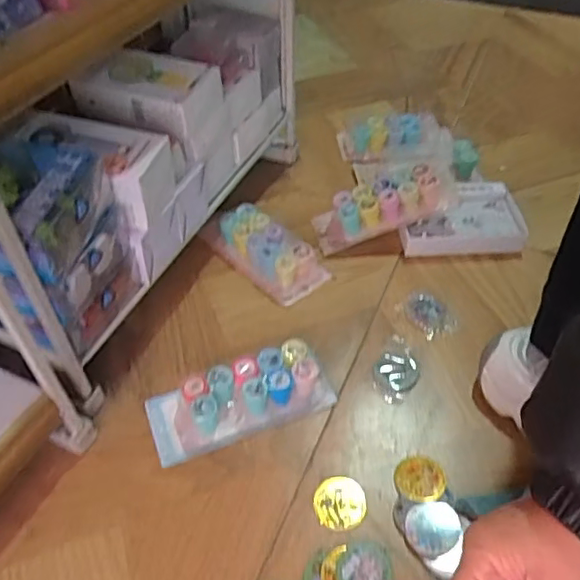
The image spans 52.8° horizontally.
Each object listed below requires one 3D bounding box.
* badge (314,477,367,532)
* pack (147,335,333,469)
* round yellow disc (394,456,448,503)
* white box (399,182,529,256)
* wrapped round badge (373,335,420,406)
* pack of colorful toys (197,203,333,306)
[{"bbox_3d":[0.045,0.188,0.519,0.046,0.004,0.048,0,48,0],"label":"badge"},{"bbox_3d":[-0.049,0.102,0.579,0.182,0.040,0.076,-16,50,-14],"label":"pack"},{"bbox_3d":[0.120,0.173,0.536,0.048,0.004,0.044,0,48,0],"label":"round yellow disc"},{"bbox_3d":[0.221,-0.091,0.767,0.157,0.036,0.110,-3,48,-2],"label":"white box"},{"bbox_3d":[0.112,0.081,0.616,0.046,0.011,0.086,5,48,5],"label":"wrapped round badge"},{"bbox_3d":[-0.035,-0.051,0.727,0.164,0.038,0.075,35,57,27],"label":"pack of colorful toys"}]

